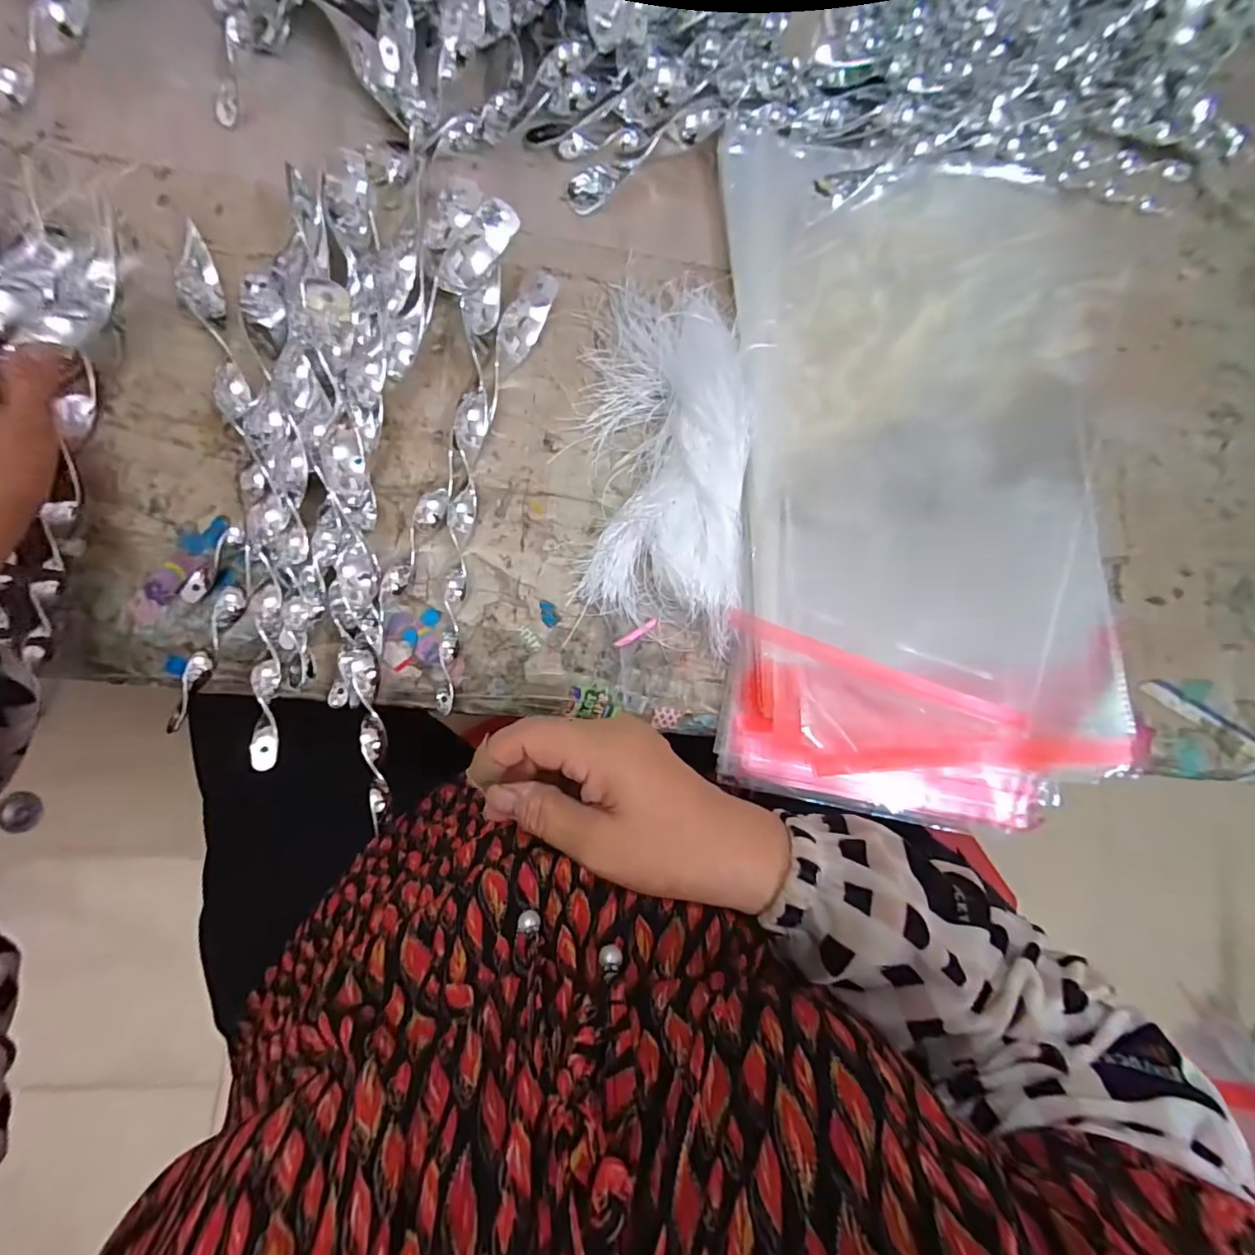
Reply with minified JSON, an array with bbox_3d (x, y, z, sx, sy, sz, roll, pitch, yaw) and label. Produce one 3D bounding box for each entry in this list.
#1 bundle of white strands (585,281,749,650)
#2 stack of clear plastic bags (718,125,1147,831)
[{"bbox_3d":[0.027,-0.111,0.349,0.099,0.022,0.221,3,84,-9],"label":"bundle of white strands"},{"bbox_3d":[0.200,-0.105,0.362,0.264,0.022,0.445,3,84,-9],"label":"stack of clear plastic bags"}]

